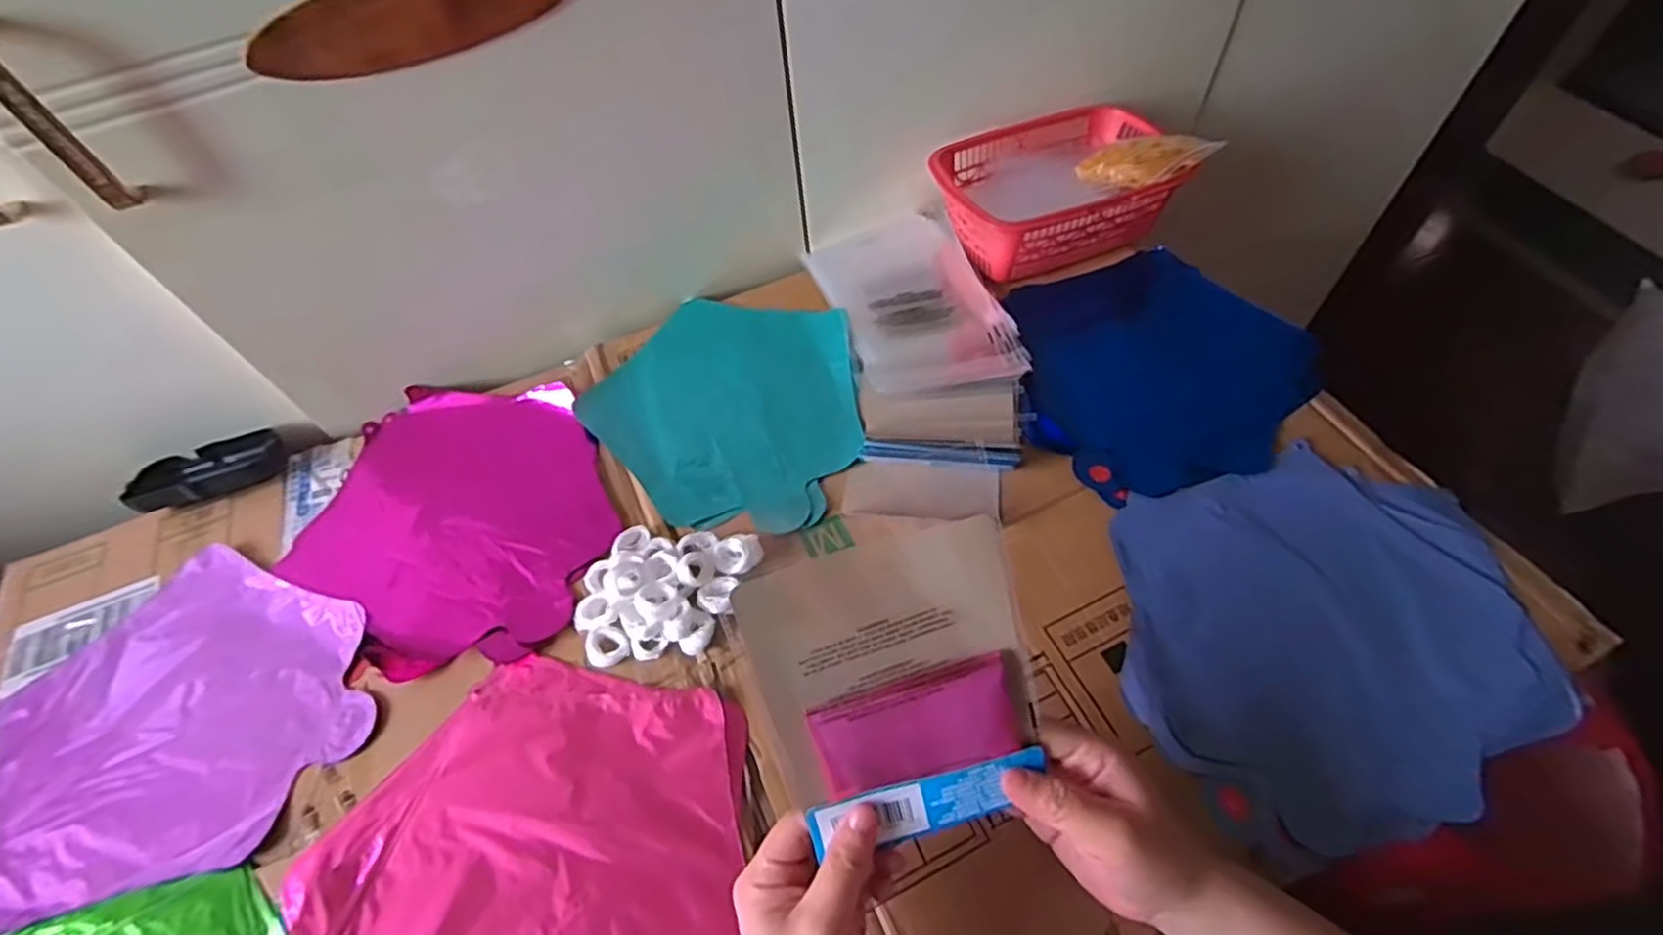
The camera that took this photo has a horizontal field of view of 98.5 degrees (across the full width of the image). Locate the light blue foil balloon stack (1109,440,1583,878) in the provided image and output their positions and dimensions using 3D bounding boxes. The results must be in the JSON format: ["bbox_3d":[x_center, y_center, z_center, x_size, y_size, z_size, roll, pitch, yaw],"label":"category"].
[{"bbox_3d":[0.317,0.101,0.459,0.271,0.026,0.224,-17,55,-6],"label":"light blue foil balloon stack"}]

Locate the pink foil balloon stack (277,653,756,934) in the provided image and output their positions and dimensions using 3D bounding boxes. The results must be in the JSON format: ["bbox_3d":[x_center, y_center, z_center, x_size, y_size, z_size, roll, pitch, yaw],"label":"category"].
[{"bbox_3d":[-0.168,0.233,0.399,0.245,0.013,0.237,8,56,11],"label":"pink foil balloon stack"}]

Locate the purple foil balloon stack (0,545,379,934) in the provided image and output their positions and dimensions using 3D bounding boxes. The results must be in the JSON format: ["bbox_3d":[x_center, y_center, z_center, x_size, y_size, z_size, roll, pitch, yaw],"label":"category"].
[{"bbox_3d":[-0.423,0.155,0.466,0.224,0.007,0.218,-26,57,-13],"label":"purple foil balloon stack"}]

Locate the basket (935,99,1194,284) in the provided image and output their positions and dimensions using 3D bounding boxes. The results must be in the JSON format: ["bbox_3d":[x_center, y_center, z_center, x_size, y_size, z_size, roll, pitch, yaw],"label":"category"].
[{"bbox_3d":[0.200,-0.253,0.658,0.210,0.073,0.145,-18,55,-8],"label":"basket"}]

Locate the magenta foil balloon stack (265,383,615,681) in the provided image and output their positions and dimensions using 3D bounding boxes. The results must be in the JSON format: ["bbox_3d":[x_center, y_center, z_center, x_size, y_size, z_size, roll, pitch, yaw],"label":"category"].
[{"bbox_3d":[-0.280,0.034,0.542,0.233,0.025,0.235,2,55,7],"label":"magenta foil balloon stack"}]

